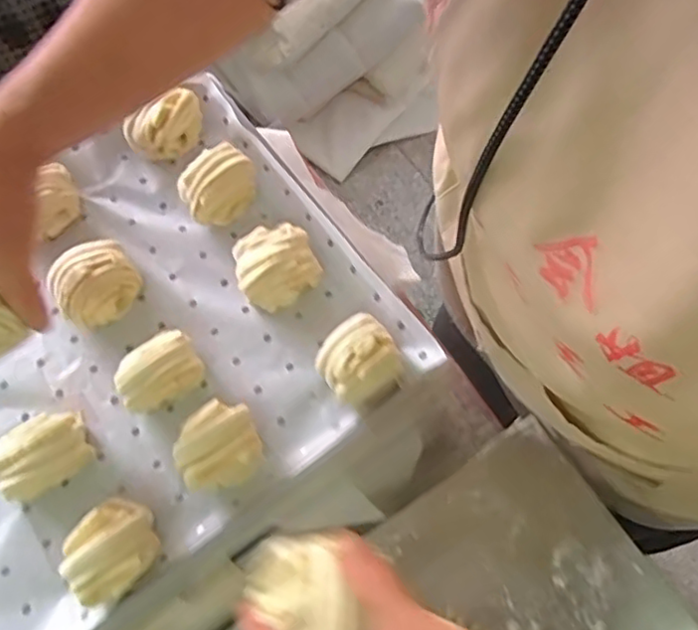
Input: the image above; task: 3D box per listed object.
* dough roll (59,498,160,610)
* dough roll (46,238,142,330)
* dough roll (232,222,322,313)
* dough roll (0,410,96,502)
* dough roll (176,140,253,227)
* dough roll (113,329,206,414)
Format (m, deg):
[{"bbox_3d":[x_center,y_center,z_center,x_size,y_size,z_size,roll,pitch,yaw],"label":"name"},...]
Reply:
[{"bbox_3d":[-0.177,0.175,0.474,0.059,0.046,0.070,34,73,12],"label":"dough roll"},{"bbox_3d":[-0.217,-0.026,0.552,0.069,0.050,0.056,-37,73,-13],"label":"dough roll"},{"bbox_3d":[-0.064,-0.046,0.561,0.074,0.041,0.069,0,69,0],"label":"dough roll"},{"bbox_3d":[-0.241,0.107,0.503,0.068,0.049,0.049,-40,74,-14],"label":"dough roll"},{"bbox_3d":[-0.119,-0.119,0.578,0.052,0.046,0.071,40,74,14],"label":"dough roll"},{"bbox_3d":[-0.156,0.045,0.525,0.069,0.043,0.056,-30,72,-11],"label":"dough roll"}]

